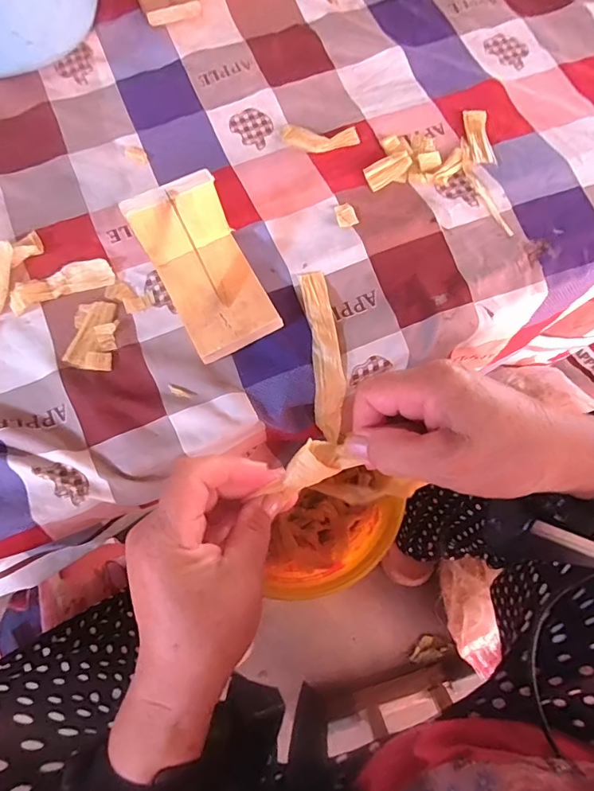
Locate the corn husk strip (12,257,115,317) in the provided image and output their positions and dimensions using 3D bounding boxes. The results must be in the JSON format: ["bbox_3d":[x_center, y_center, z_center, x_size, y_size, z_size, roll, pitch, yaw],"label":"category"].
[{"bbox_3d":[-0.217,-0.102,0.435,0.094,0.006,0.033,-23,75,-7],"label":"corn husk strip"}]

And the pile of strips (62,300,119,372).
[{"bbox_3d":[-0.181,-0.055,0.423,0.042,0.004,0.065,7,74,2],"label":"pile of strips"}]

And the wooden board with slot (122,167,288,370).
[{"bbox_3d":[-0.074,-0.103,0.397,0.075,0.079,0.124,-28,76,-8],"label":"wooden board with slot"}]

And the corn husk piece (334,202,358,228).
[{"bbox_3d":[0.047,-0.173,0.451,0.018,0.004,0.025,-16,75,-5],"label":"corn husk piece"}]

